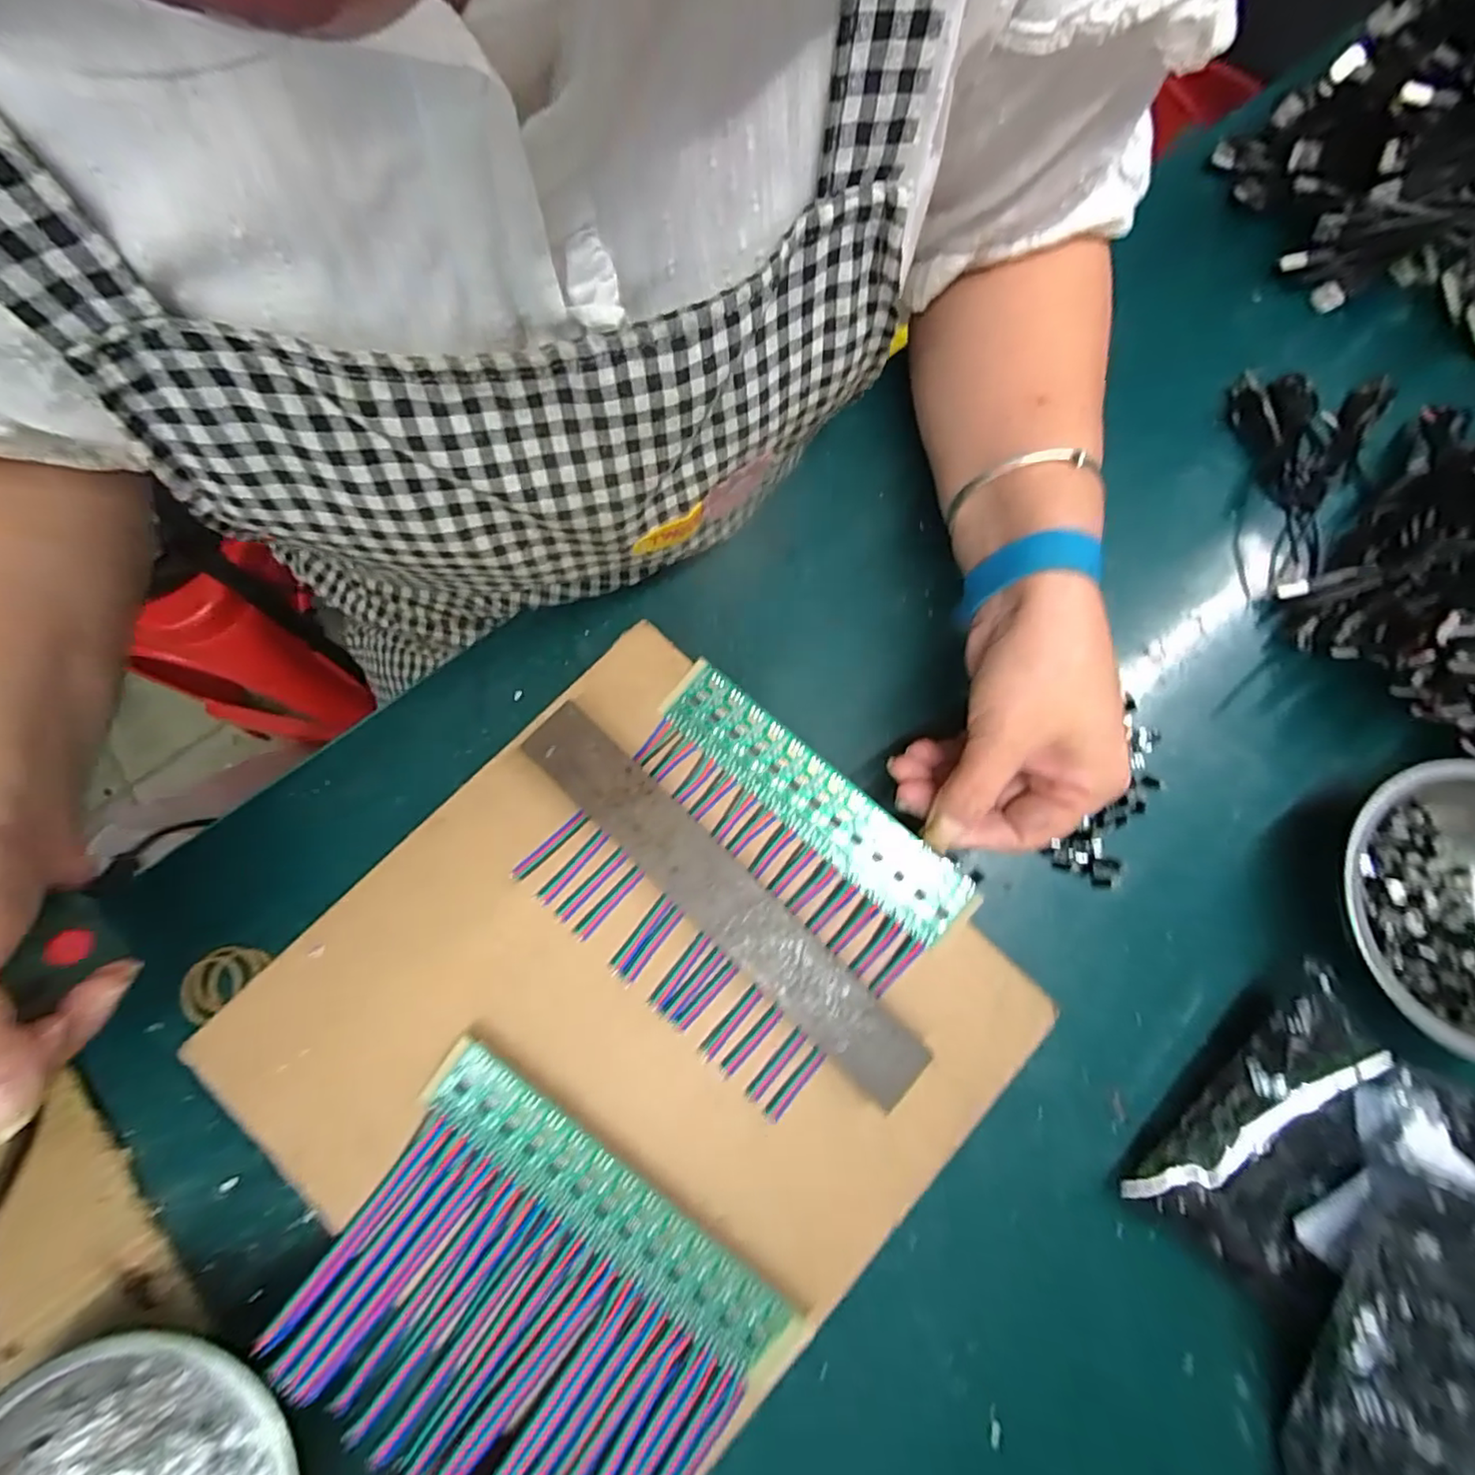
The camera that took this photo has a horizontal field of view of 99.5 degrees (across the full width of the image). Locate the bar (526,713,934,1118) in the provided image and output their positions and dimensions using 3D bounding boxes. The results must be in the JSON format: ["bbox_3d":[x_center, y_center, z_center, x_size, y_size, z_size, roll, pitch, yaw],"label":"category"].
[{"bbox_3d":[-0.009,0.066,0.260,0.206,0.007,0.030,44,80,7],"label":"bar"}]

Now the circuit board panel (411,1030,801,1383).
[{"bbox_3d":[-0.050,0.180,0.241,0.166,0.012,0.032,37,79,7],"label":"circuit board panel"}]

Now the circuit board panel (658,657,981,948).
[{"bbox_3d":[0.033,0.028,0.281,0.160,0.006,0.035,40,79,7],"label":"circuit board panel"}]

